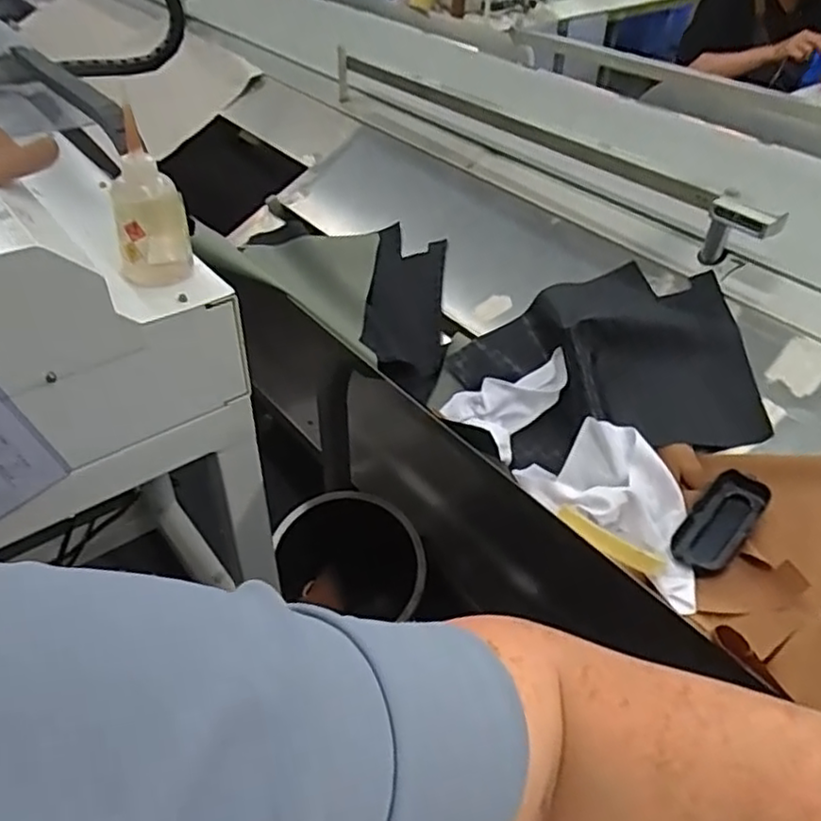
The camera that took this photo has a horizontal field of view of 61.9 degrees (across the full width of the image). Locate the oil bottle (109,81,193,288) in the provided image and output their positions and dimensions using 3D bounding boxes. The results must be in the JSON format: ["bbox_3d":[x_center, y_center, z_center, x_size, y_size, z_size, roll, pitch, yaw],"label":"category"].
[{"bbox_3d":[-0.248,-0.192,0.638,0.066,0.160,0.055,-11,42,-14],"label":"oil bottle"}]

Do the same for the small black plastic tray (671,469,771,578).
[{"bbox_3d":[0.300,0.111,0.667,0.052,0.031,0.111,32,68,30],"label":"small black plastic tray"}]

